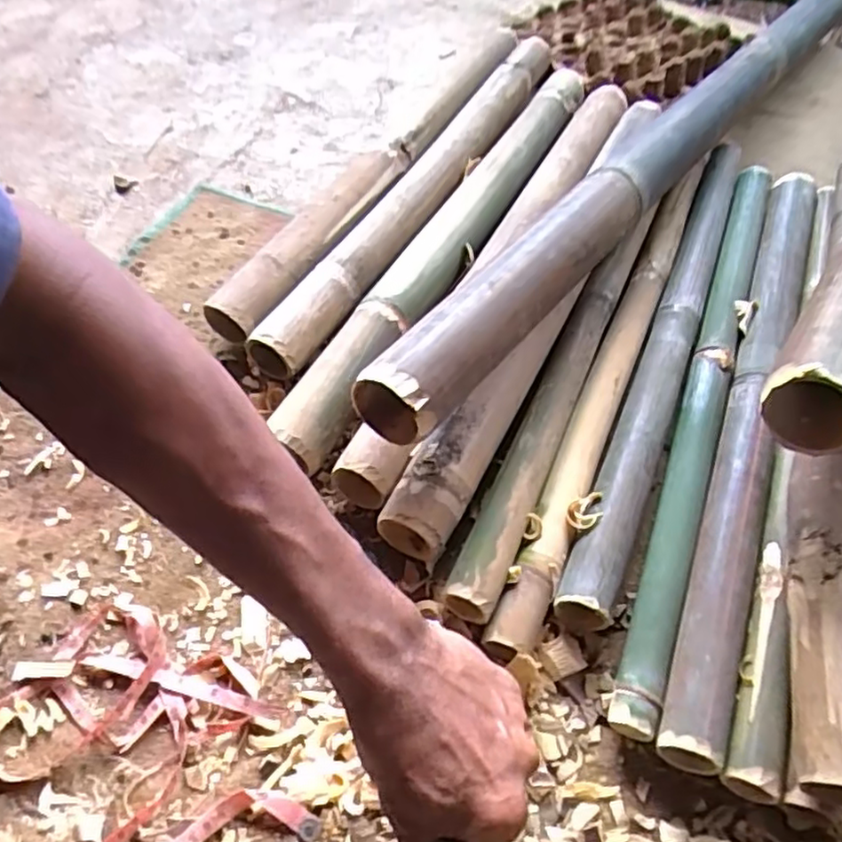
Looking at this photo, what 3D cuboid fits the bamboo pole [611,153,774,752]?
[{"bbox_3d":[0.264,-0.035,0.619,0.041,0.049,0.646,20,56,12],"label":"bamboo pole"}]

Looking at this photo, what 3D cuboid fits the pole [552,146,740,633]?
[{"bbox_3d":[0.240,-0.080,0.641,0.041,0.039,0.602,21,57,13],"label":"pole"}]

